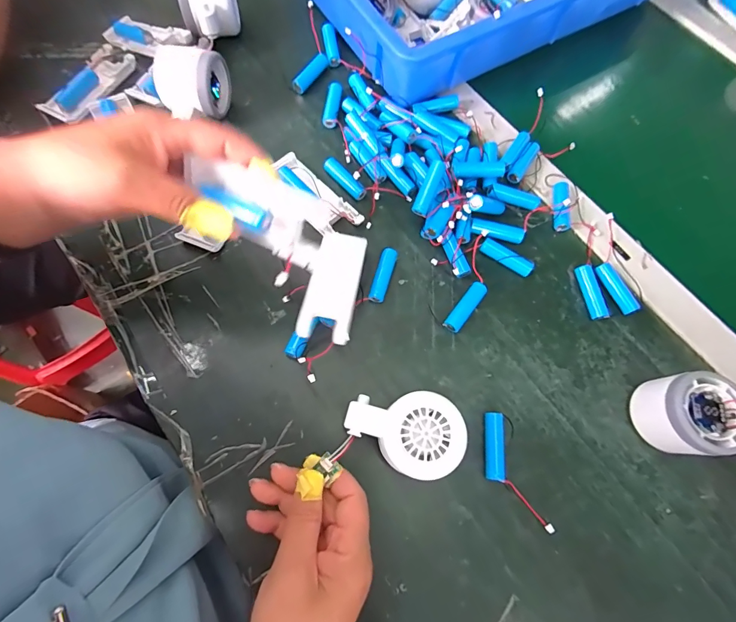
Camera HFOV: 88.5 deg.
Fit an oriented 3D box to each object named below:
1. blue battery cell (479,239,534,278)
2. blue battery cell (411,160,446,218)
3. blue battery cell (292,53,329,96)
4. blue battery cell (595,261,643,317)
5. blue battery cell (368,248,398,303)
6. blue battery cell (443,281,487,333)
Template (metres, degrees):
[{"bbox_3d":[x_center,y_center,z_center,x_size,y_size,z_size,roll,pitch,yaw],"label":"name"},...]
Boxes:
[{"bbox_3d":[0.130,-0.049,0.356,0.052,0.014,0.013,32,74,8],"label":"blue battery cell"},{"bbox_3d":[0.057,-0.114,0.350,0.014,0.016,0.051,24,92,6],"label":"blue battery cell"},{"bbox_3d":[-0.063,-0.265,0.421,0.011,0.012,0.053,36,74,9],"label":"blue battery cell"},{"bbox_3d":[0.231,-0.021,0.353,0.015,0.010,0.050,-25,75,-10],"label":"blue battery cell"},{"bbox_3d":[0.014,-0.033,0.347,0.014,0.015,0.051,16,72,3],"label":"blue battery cell"},{"bbox_3d":[0.088,-0.004,0.340,0.015,0.014,0.052,37,74,9],"label":"blue battery cell"}]

